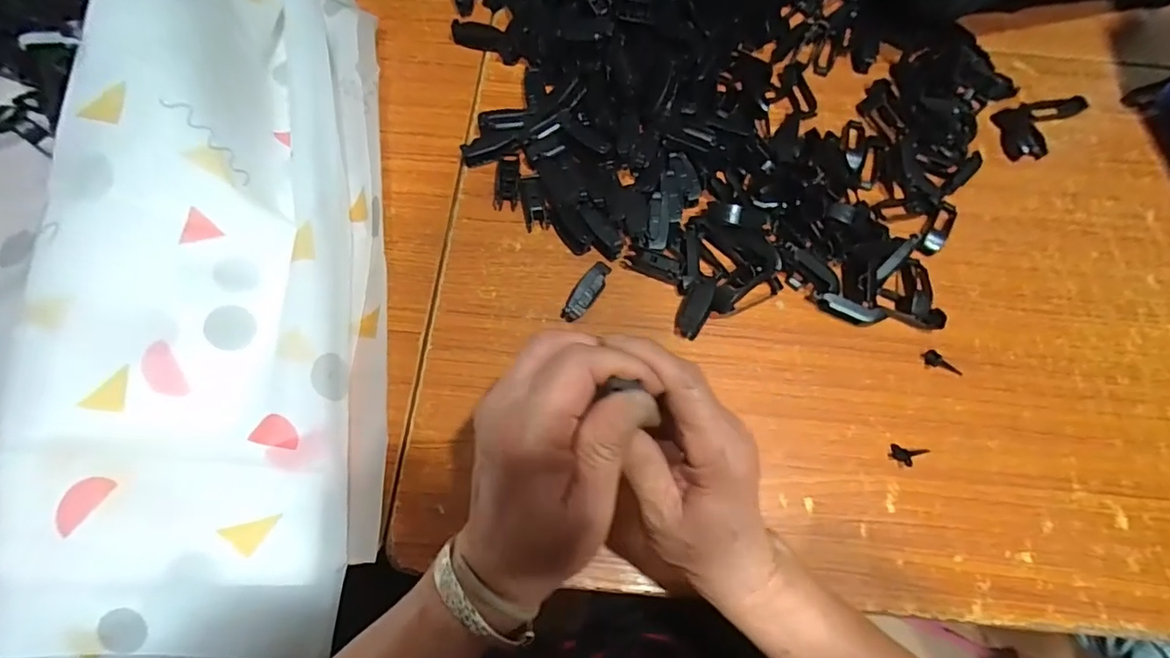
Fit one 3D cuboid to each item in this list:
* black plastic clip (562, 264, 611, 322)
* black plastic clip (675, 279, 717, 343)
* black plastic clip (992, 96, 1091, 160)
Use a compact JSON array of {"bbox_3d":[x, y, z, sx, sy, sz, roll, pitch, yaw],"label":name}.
[{"bbox_3d":[0.002,-0.028,0.402,0.018,0.015,0.050,34,72,10],"label":"black plastic clip"},{"bbox_3d":[0.083,-0.017,0.399,0.020,0.012,0.048,22,89,6],"label":"black plastic clip"},{"bbox_3d":[0.409,-0.190,0.477,0.091,0.015,0.053,-37,75,-14],"label":"black plastic clip"}]

